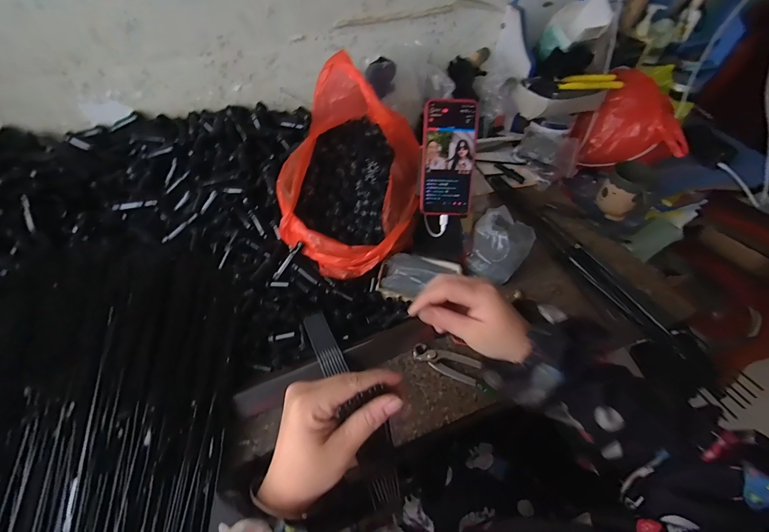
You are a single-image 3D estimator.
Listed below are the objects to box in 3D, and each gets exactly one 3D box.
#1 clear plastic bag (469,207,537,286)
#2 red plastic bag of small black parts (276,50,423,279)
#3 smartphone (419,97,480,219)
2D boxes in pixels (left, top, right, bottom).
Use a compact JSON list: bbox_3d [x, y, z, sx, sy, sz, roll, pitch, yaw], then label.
[{"bbox_3d":[0.194,-0.039,0.583,0.092,0.074,0.114,24,56,16],"label":"clear plastic bag"},{"bbox_3d":[-0.056,-0.135,0.514,0.210,0.201,0.215,30,57,20],"label":"red plastic bag of small black parts"},{"bbox_3d":[0.095,-0.157,0.517,0.077,0.162,0.019,1,15,-1],"label":"smartphone"}]

